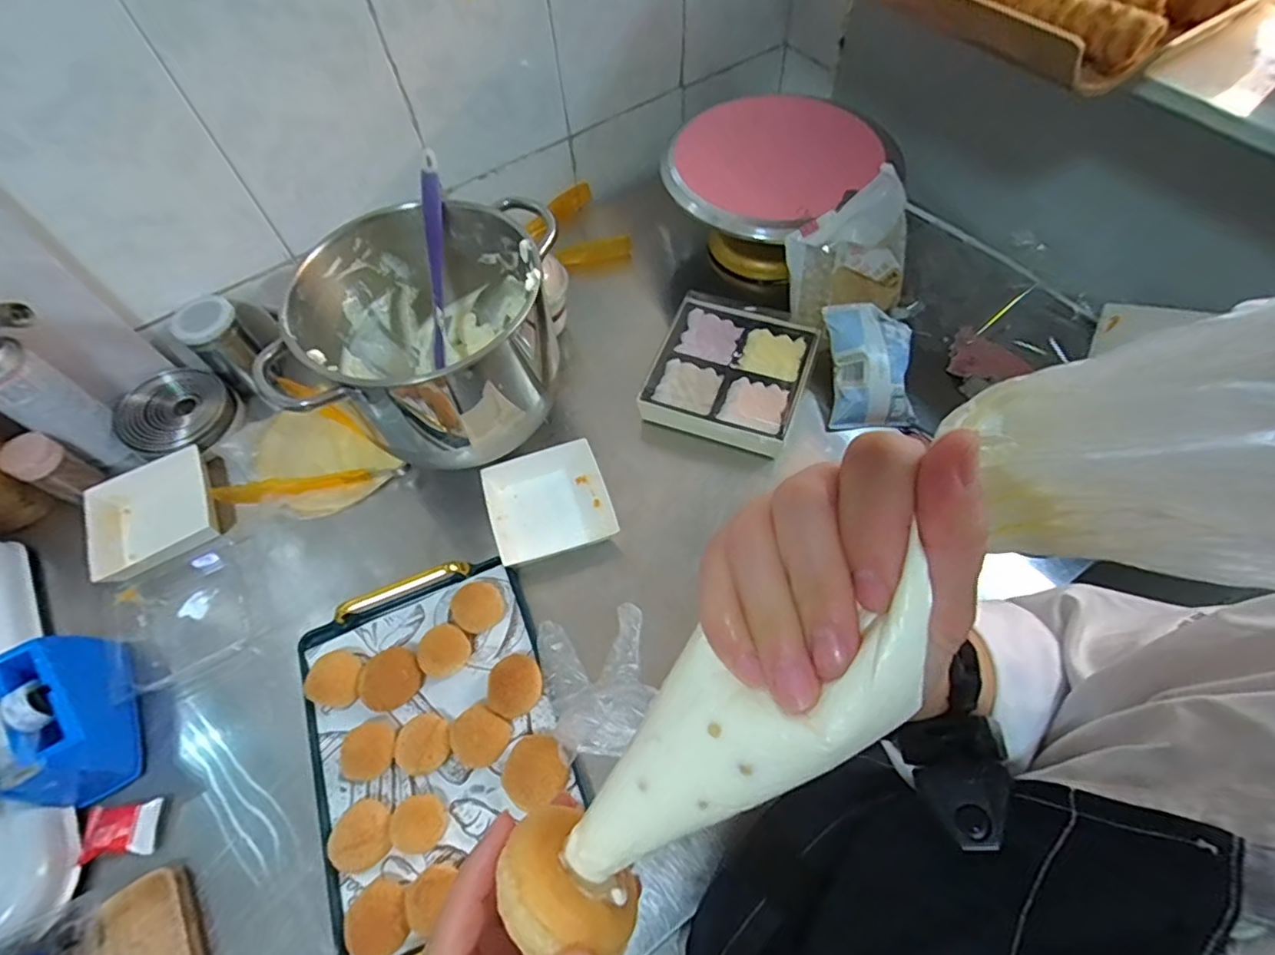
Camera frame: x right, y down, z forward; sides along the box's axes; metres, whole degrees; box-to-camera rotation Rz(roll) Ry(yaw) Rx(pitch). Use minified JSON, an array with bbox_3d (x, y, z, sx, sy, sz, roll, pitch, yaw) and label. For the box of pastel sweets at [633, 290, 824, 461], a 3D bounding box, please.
[{"bbox_3d":[0.112,-0.127,0.710,0.177,0.051,0.183,19,62,13],"label":"box of pastel sweets"}]

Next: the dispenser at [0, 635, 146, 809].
[{"bbox_3d":[-0.513,0.212,0.531,0.057,0.088,0.135,-24,61,-11],"label":"dispenser"}]

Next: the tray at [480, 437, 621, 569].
[{"bbox_3d":[-0.096,0.028,0.646,0.126,0.039,0.118,-17,60,-7],"label":"tray"}]

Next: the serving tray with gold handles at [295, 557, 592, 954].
[{"bbox_3d":[-0.183,0.229,0.528,0.219,0.034,0.294,-22,61,-10],"label":"serving tray with gold handles"}]

